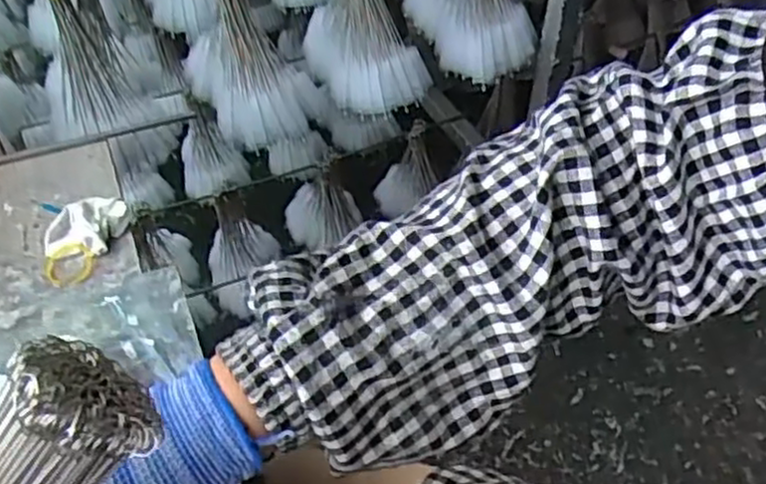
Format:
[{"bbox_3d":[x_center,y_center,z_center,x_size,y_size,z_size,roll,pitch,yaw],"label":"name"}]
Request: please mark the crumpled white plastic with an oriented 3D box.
[{"bbox_3d":[-0.198,-0.011,0.502,0.054,0.023,0.034,3,44,0],"label":"crumpled white plastic"}]

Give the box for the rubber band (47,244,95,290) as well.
[{"bbox_3d":[-0.206,0.016,0.489,0.031,0.004,0.032,1,61,-1],"label":"rubber band"}]

